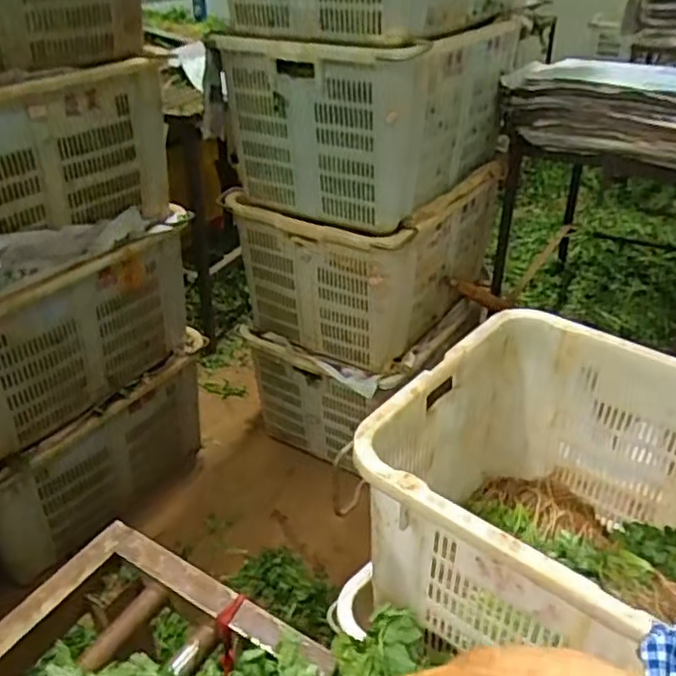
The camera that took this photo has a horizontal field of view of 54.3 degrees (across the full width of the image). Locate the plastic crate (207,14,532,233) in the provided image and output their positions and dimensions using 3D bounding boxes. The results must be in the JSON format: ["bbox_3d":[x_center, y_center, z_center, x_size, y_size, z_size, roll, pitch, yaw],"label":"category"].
[{"bbox_3d":[0.076,-0.512,1.497,0.429,0.345,0.543,20,38,29],"label":"plastic crate"}]

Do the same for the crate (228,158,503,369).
[{"bbox_3d":[0.070,-0.217,1.681,0.446,0.352,0.499,20,38,29],"label":"crate"}]

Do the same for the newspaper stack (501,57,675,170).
[{"bbox_3d":[0.695,-0.577,1.633,0.514,0.178,0.358,14,35,21],"label":"newspaper stack"}]

